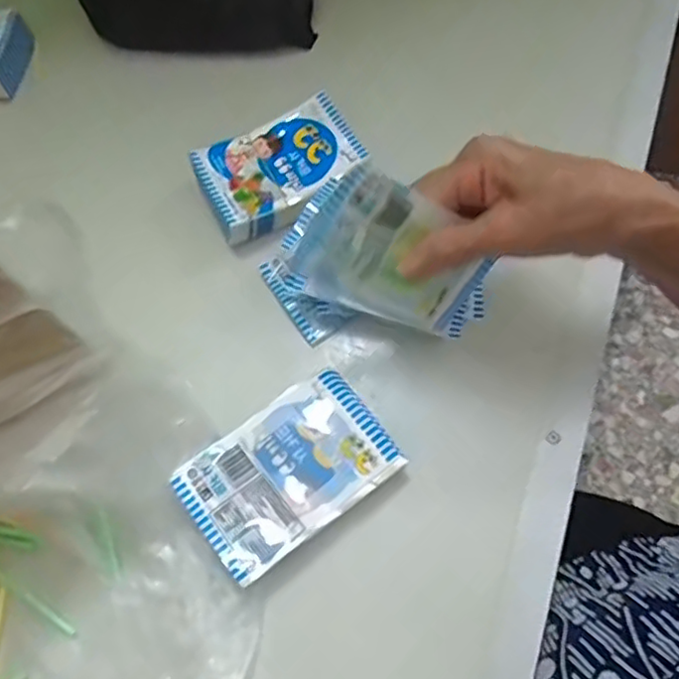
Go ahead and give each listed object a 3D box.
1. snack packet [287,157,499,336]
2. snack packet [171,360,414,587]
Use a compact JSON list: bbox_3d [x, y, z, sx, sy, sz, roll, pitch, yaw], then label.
[{"bbox_3d":[0.032,-0.042,0.341,0.104,0.073,0.015,19,35,-25],"label":"snack packet"},{"bbox_3d":[-0.027,0.073,0.357,0.109,0.023,0.071,-35,69,-11],"label":"snack packet"}]

